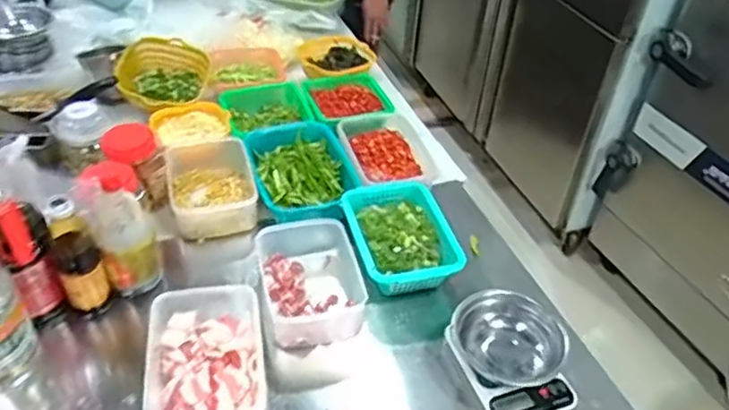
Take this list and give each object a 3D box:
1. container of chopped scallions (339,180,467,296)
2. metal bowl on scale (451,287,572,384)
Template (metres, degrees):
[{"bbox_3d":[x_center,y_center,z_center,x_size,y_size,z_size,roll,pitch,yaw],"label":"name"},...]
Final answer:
[{"bbox_3d":[0.058,0.060,1.048,0.155,0.086,0.227,-9,42,-15],"label":"container of chopped scallions"},{"bbox_3d":[0.208,0.190,0.891,0.149,0.077,0.137,3,41,-2],"label":"metal bowl on scale"}]

